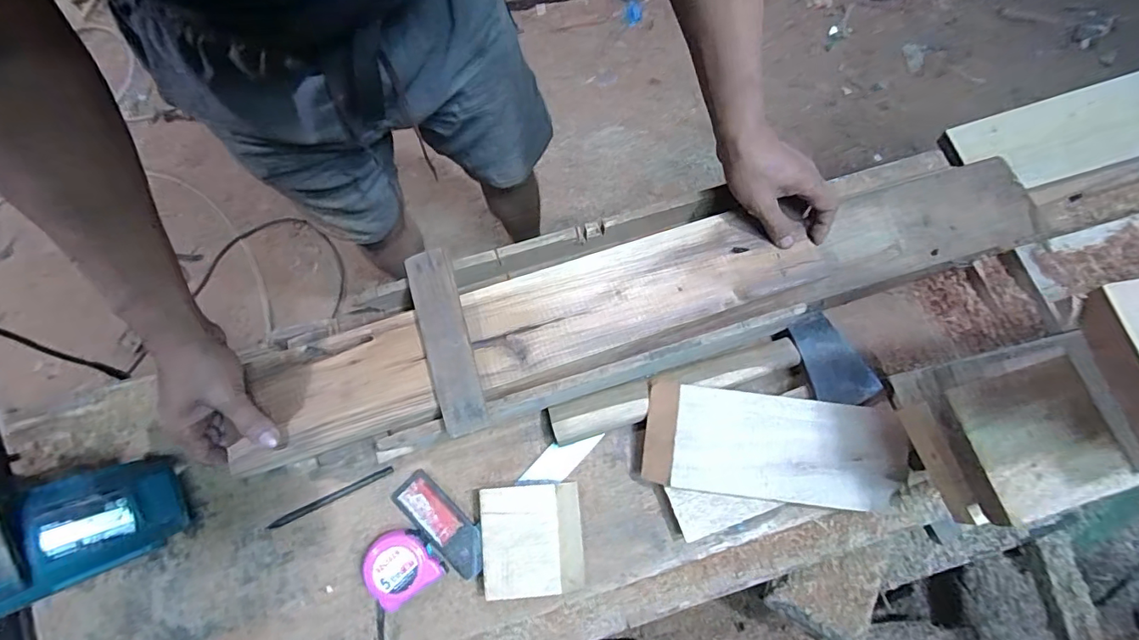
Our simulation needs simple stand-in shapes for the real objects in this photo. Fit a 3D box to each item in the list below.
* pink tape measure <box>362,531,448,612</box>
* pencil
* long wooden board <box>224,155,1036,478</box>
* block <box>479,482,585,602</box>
[{"bbox_3d":[-0.172,0.248,0.511,0.065,0.028,0.067,-38,77,-8],"label":"pink tape measure"},{"bbox_3d":[-0.256,0.192,0.547,0.135,0.004,0.009,-25,76,-5],"label":"pencil"},{"bbox_3d":[0.103,-0.033,0.546,0.883,0.043,0.123,-16,73,-8],"label":"long wooden board"},{"bbox_3d":[-0.038,0.225,0.524,0.100,0.031,0.102,-4,75,1],"label":"block"}]

